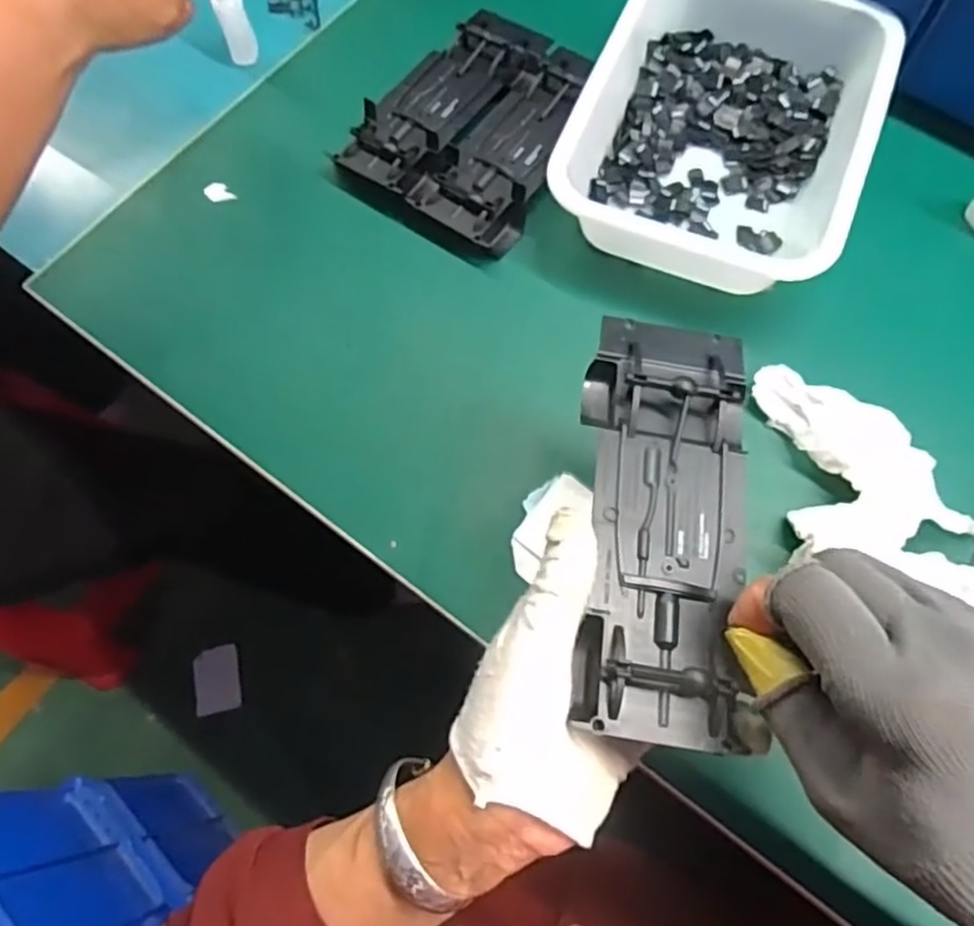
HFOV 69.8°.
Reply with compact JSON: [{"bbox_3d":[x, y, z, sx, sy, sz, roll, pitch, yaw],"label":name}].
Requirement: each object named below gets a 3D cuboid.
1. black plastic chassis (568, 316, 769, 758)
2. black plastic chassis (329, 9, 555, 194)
[{"bbox_3d":[0.081,0.019,0.306,0.072,0.026,0.193,6,65,3],"label":"black plastic chassis"},{"bbox_3d":[-0.031,-0.276,0.533,0.067,0.032,0.192,33,73,12],"label":"black plastic chassis"}]

